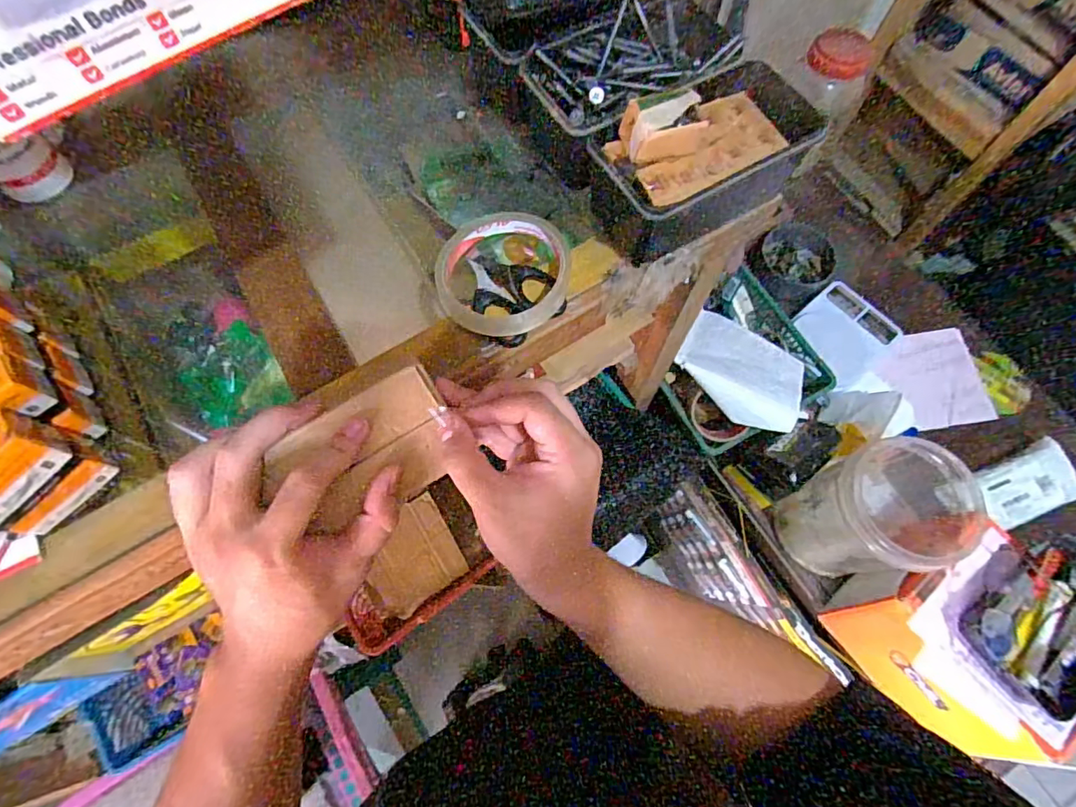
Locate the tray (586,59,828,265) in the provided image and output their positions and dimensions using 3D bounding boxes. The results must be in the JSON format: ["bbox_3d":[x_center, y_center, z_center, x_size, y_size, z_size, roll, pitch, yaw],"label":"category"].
[{"bbox_3d":[0.106,-0.160,0.342,0.150,0.073,0.079,-27,72,-10],"label":"tray"}]

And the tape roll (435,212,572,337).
[{"bbox_3d":[-0.024,-0.089,0.352,0.087,0.016,0.089,0,69,0],"label":"tape roll"}]

